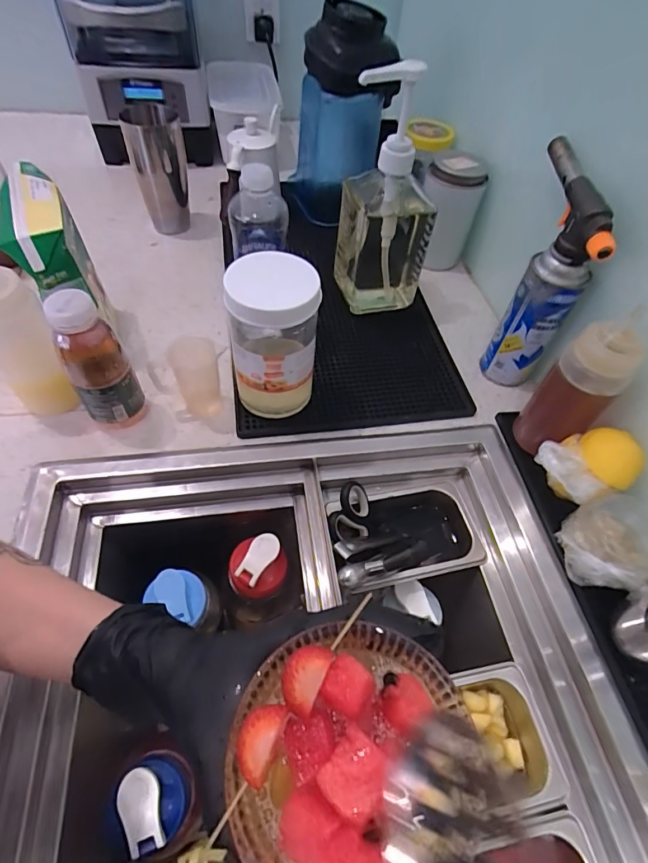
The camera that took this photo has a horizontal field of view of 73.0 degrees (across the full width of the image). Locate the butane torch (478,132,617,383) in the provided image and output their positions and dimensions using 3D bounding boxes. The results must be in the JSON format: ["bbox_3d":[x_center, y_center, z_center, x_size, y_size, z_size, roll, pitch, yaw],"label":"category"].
[{"bbox_3d":[0.260,-0.187,0.540,0.059,0.232,0.169,11,55,3],"label":"butane torch"}]

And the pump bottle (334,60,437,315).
[{"bbox_3d":[0.080,-0.294,0.577,0.105,0.276,0.101,-12,57,-13],"label":"pump bottle"}]

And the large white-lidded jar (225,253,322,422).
[{"bbox_3d":[-0.055,-0.096,0.484,0.088,0.168,0.088,2,55,-3],"label":"large white-lidded jar"}]

